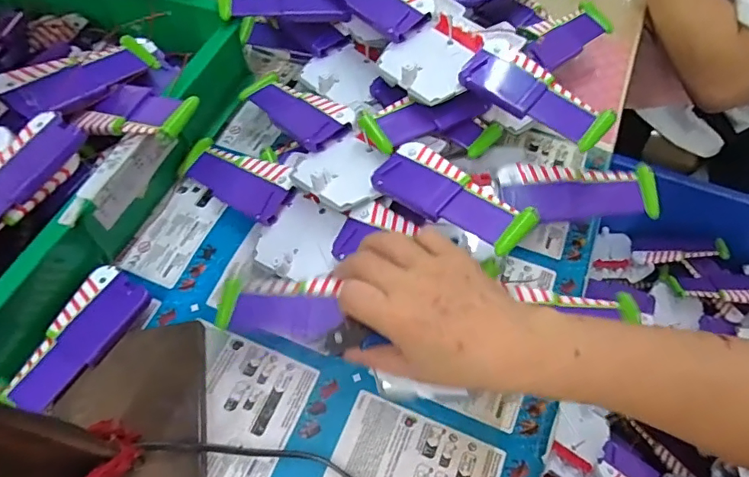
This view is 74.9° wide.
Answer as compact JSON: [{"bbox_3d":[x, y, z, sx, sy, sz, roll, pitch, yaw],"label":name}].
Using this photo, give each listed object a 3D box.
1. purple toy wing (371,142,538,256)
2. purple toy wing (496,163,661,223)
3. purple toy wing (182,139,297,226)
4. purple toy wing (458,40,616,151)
[{"bbox_3d":[0.052,-0.030,0.347,0.049,0.005,0.117,-41,59,-17],"label":"purple toy wing"},{"bbox_3d":[0.163,-0.037,0.398,0.118,0.012,0.046,3,82,8],"label":"purple toy wing"},{"bbox_3d":[-0.121,-0.055,0.431,0.114,0.017,0.049,30,80,27],"label":"purple toy wing"},{"bbox_3d":[0.126,-0.113,0.384,0.117,0.017,0.045,39,66,19],"label":"purple toy wing"}]

